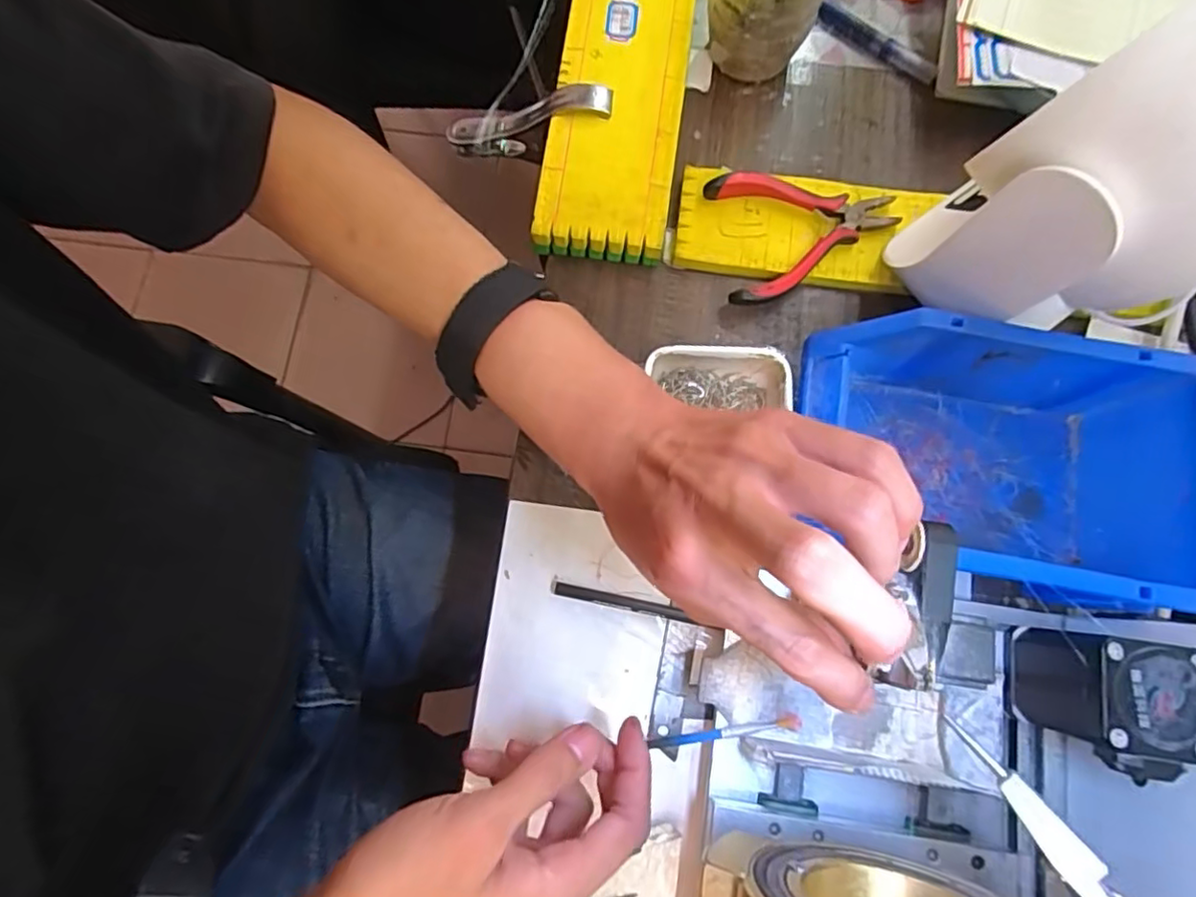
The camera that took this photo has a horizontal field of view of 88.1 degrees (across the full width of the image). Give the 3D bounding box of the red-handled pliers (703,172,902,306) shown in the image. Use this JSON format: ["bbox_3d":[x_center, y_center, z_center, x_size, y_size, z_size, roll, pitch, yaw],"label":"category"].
[{"bbox_3d":[0.127,-0.134,0.377,0.109,0.013,0.079,-11,81,-2],"label":"red-handled pliers"}]

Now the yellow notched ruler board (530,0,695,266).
[{"bbox_3d":[0.022,-0.279,0.419,0.081,0.027,0.323,8,78,2],"label":"yellow notched ruler board"}]

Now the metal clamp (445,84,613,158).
[{"bbox_3d":[-0.047,-0.216,0.409,0.116,0.024,0.024,-4,76,26],"label":"metal clamp"}]

